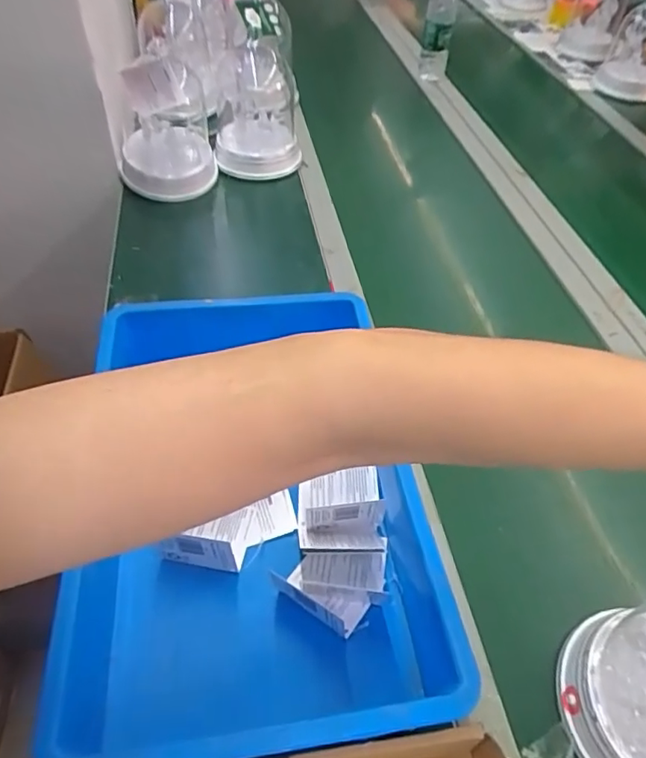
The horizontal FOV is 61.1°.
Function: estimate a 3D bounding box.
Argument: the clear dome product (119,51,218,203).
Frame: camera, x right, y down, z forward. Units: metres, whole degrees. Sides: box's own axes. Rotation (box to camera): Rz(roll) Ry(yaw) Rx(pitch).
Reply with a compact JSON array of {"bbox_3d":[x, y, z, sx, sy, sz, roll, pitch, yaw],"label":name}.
[{"bbox_3d":[-0.258,-0.422,0.882,0.152,0.196,0.176,-5,49,-9],"label":"clear dome product"}]

